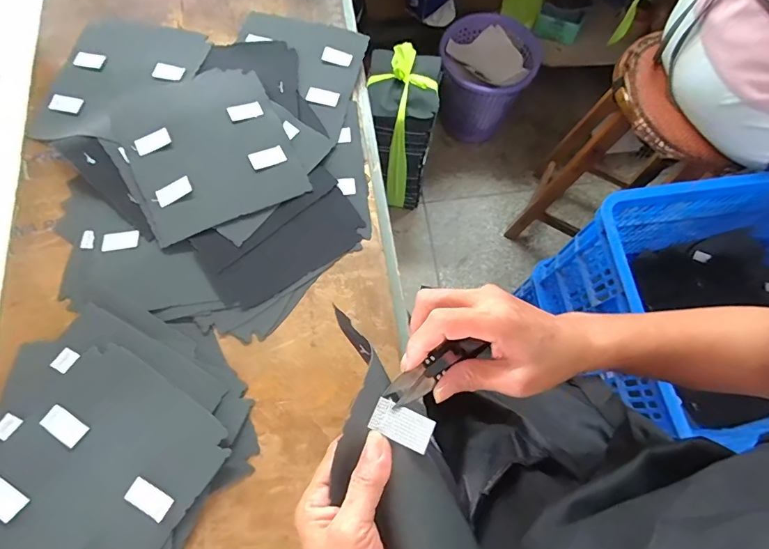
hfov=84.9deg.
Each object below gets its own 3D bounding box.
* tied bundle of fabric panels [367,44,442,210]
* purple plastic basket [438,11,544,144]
[{"bbox_3d":[0.044,-0.390,1.149,0.161,0.409,0.225,3,72,0],"label":"tied bundle of fabric panels"},{"bbox_3d":[0.310,-0.582,1.303,0.284,0.280,0.274,6,72,1],"label":"purple plastic basket"}]

